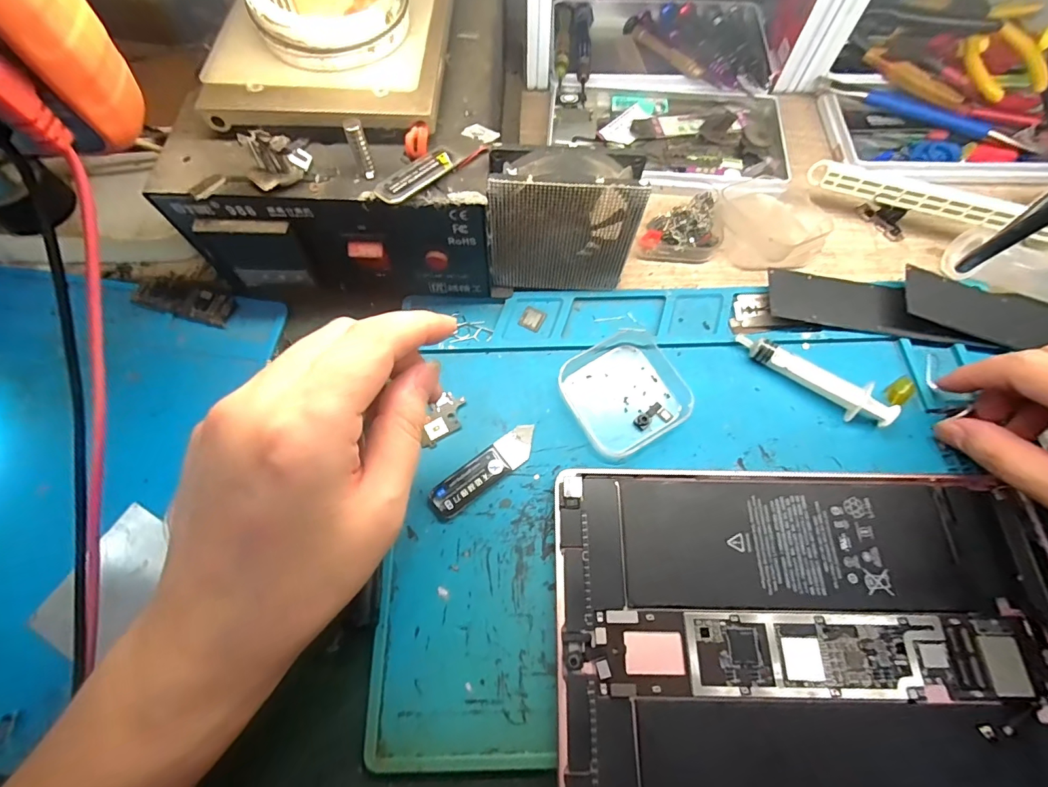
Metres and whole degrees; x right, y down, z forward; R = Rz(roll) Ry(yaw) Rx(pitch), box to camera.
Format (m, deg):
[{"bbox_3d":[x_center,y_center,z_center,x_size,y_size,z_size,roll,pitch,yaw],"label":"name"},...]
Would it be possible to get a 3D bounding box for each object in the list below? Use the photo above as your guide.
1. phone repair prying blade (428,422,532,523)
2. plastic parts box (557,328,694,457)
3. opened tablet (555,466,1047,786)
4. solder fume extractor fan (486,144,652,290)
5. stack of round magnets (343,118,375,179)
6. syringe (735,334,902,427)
[{"bbox_3d":[-0.021,0.042,0.249,0.068,0.005,0.019,-35,72,-14],"label":"phone repair prying blade"},{"bbox_3d":[0.058,-0.002,0.264,0.065,0.011,0.064,-29,71,-12],"label":"plastic parts box"},{"bbox_3d":[0.139,0.121,0.212,0.244,0.014,0.173,1,68,-1],"label":"opened tablet"},{"bbox_3d":[0.021,-0.095,0.260,0.078,0.083,0.029,1,68,0],"label":"solder fume extractor fan"},{"bbox_3d":[-0.075,-0.111,0.209,0.009,0.027,0.006,-23,70,-9],"label":"stack of round magnets"},{"bbox_3d":[0.167,-0.009,0.263,0.089,0.014,0.017,33,71,13],"label":"syringe"}]

